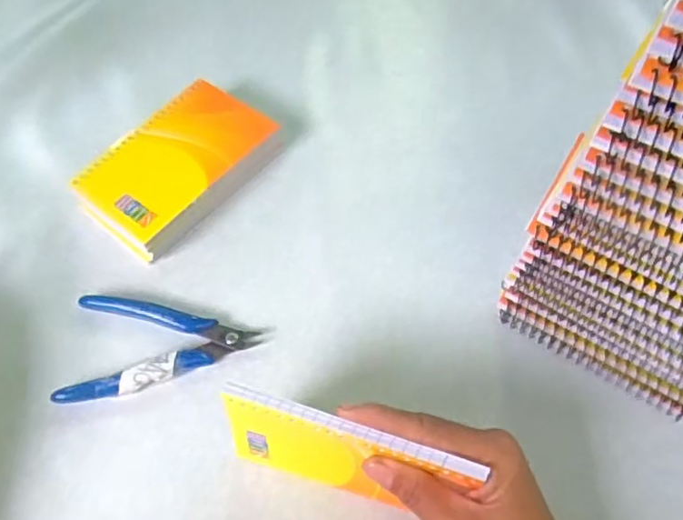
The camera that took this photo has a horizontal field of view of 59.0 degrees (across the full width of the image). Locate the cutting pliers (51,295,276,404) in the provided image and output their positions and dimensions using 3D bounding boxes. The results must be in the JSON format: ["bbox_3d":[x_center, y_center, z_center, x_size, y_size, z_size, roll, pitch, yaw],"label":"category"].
[{"bbox_3d":[-0.111,0.053,0.382,0.121,0.011,0.070,0,61,-1],"label":"cutting pliers"}]

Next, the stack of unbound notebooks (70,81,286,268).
[{"bbox_3d":[-0.118,-0.067,0.441,0.082,0.031,0.137,35,66,17],"label":"stack of unbound notebooks"}]

